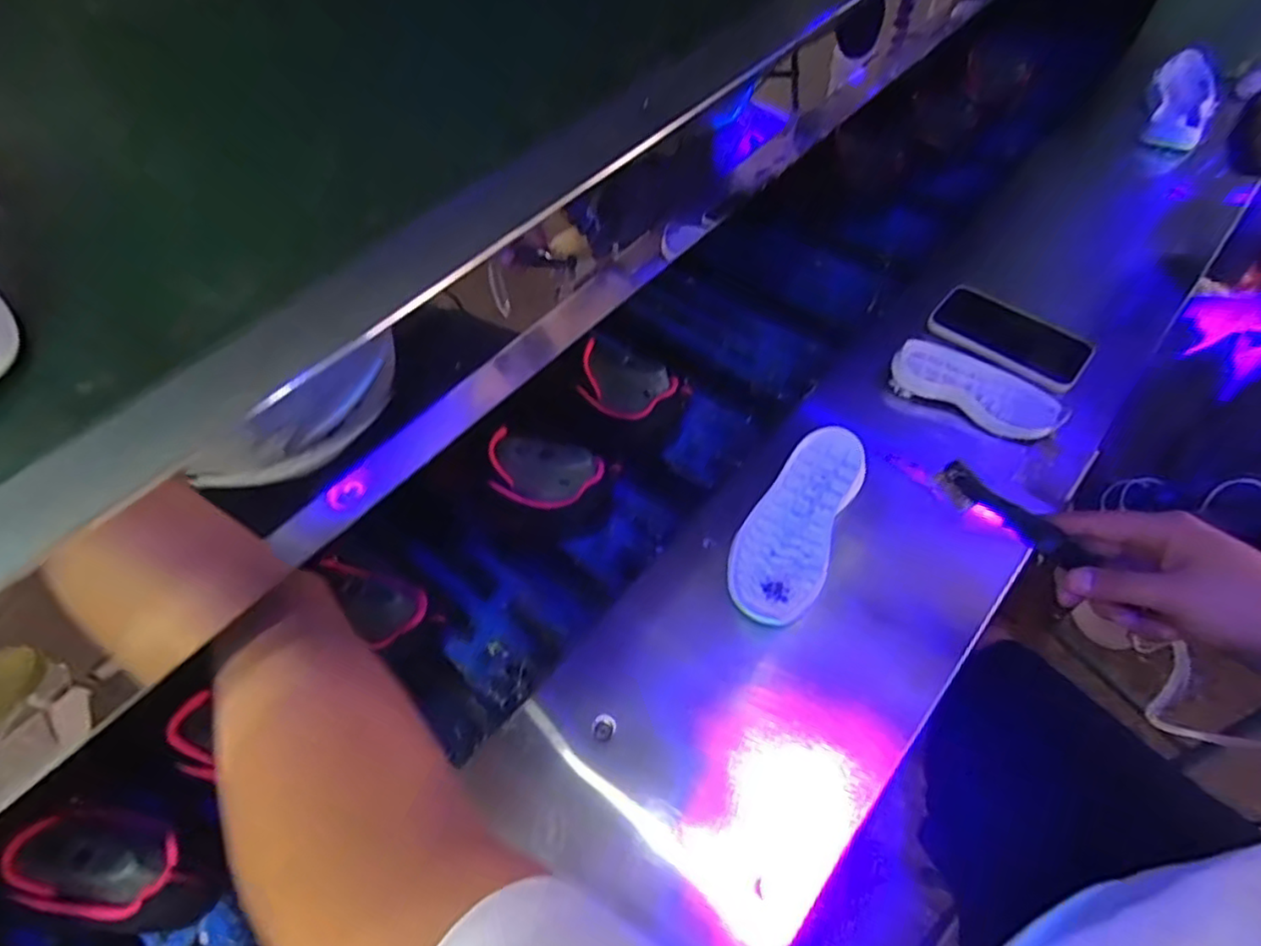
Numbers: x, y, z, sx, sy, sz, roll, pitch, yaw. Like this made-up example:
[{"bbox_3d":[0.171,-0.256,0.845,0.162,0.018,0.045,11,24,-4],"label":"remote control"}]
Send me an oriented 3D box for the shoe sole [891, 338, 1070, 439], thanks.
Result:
[{"bbox_3d":[0.341,-0.087,0.637,0.157,0.020,0.077,33,67,15],"label":"shoe sole"}]

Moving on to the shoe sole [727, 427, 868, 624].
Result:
[{"bbox_3d":[0.147,0.039,0.568,0.076,0.018,0.198,25,66,12],"label":"shoe sole"}]

